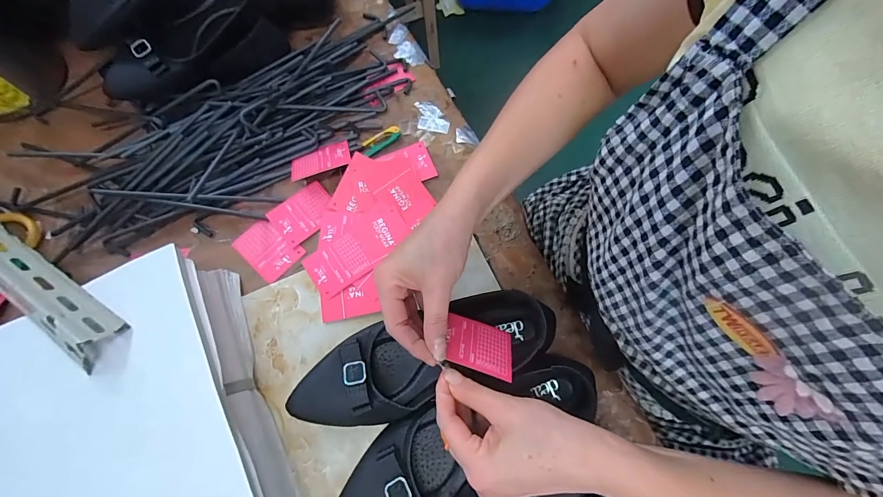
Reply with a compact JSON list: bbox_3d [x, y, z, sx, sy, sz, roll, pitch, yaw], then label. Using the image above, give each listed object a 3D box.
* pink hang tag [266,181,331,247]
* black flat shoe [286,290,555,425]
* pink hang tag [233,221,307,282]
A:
[{"bbox_3d":[-0.165,-0.042,0.446,0.073,0.006,0.054,-39,79,-15],"label":"pink hang tag"},{"bbox_3d":[-0.016,0.106,0.361,0.245,0.061,0.082,-15,71,-3],"label":"black flat shoe"},{"bbox_3d":[-0.203,0.000,0.436,0.072,0.005,0.052,40,77,14],"label":"pink hang tag"}]

